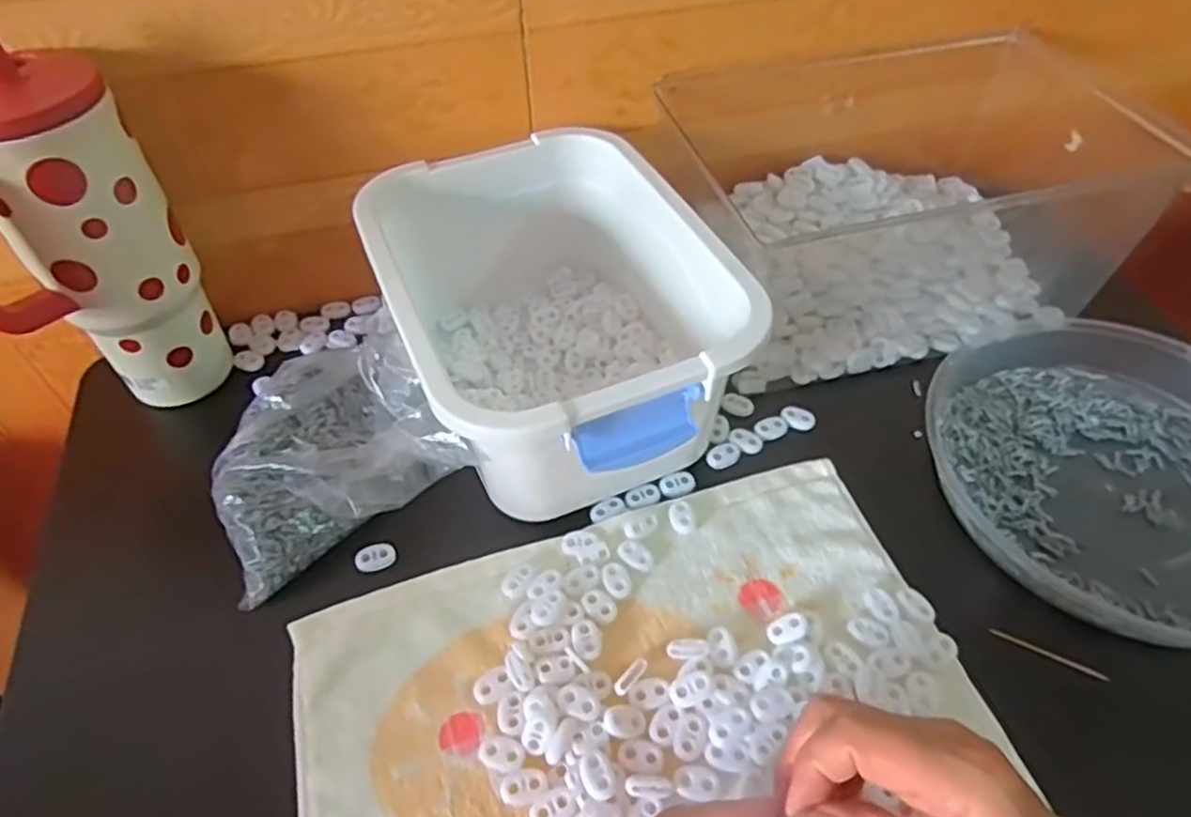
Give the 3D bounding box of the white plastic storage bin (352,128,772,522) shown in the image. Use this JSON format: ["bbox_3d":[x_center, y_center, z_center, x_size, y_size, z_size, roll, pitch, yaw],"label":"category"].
[{"bbox_3d":[-0.031,-0.057,0.477,0.188,0.120,0.260,-19,52,-15],"label":"white plastic storage bin"}]

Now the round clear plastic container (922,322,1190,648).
[{"bbox_3d":[0.319,0.034,0.448,0.217,0.036,0.228,0,50,0],"label":"round clear plastic container"}]

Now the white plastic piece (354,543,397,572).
[{"bbox_3d":[-0.129,0.088,0.436,0.023,0.004,0.015,-16,51,-13],"label":"white plastic piece"}]

